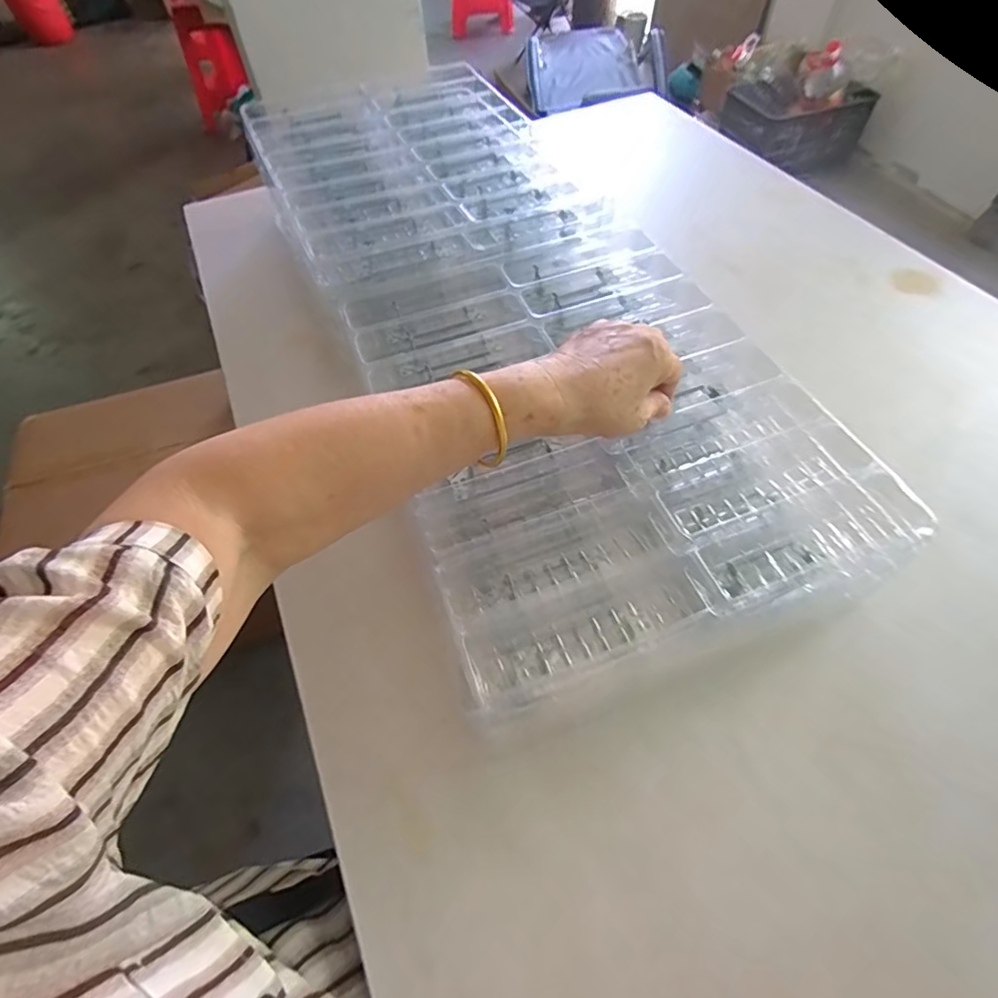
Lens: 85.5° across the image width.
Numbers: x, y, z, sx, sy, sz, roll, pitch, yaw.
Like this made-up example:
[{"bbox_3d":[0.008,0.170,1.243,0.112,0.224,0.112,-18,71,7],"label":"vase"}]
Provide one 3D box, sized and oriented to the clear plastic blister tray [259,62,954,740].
[{"bbox_3d":[0.007,-0.217,0.551,0.350,0.057,0.778,-22,62,-10],"label":"clear plastic blister tray"}]

